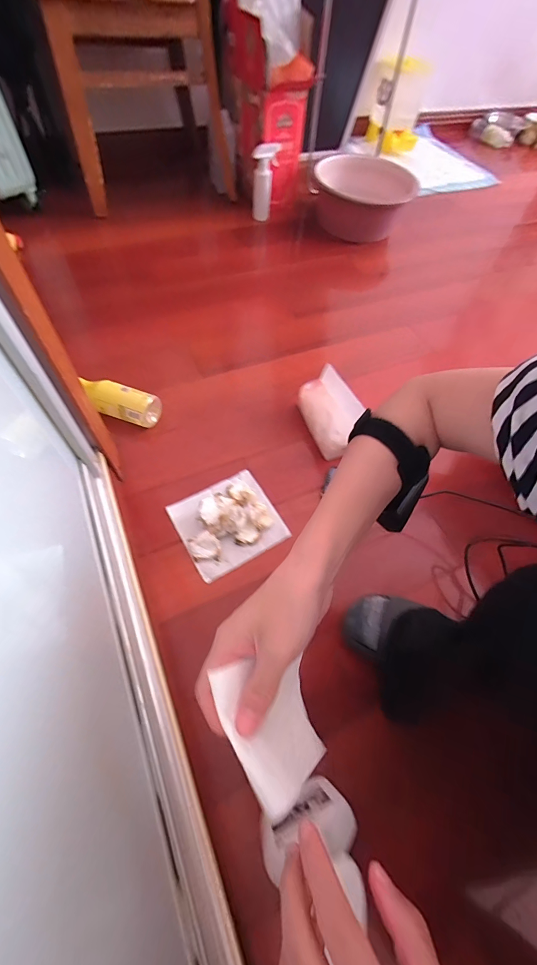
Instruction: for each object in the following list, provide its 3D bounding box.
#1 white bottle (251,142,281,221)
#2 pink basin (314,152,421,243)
[{"bbox_3d":[-0.013,-0.967,1.157,0.068,0.195,0.070,18,60,5],"label":"white bottle"},{"bbox_3d":[0.297,-0.938,1.160,0.312,0.127,0.329,2,60,-4],"label":"pink basin"}]

